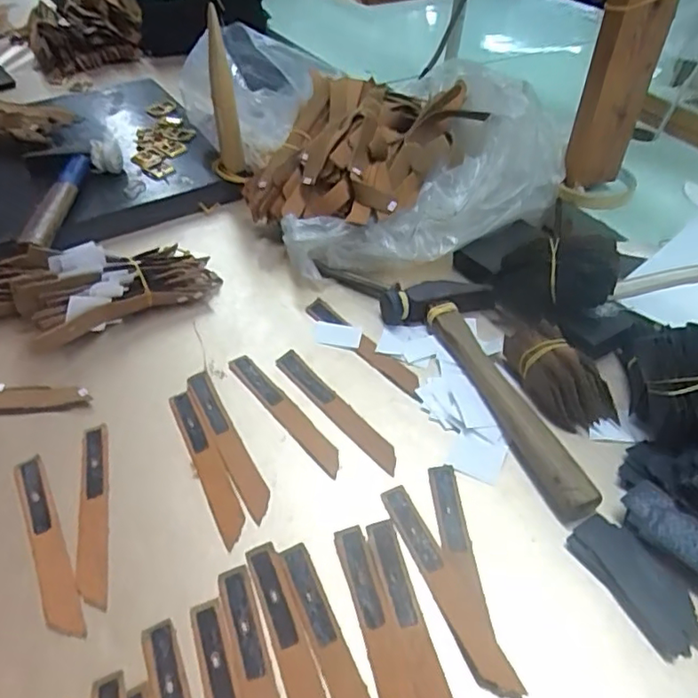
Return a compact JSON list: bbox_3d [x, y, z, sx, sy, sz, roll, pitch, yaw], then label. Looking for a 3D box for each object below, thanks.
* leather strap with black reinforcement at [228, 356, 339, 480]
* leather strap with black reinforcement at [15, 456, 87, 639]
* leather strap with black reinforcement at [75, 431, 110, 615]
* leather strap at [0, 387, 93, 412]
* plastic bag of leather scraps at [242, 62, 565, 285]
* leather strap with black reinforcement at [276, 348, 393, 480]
[{"bbox_3d":[-0.045,0.043,0.414,0.019,0.004,0.124,-30,51,-25],"label":"leather strap with black reinforcement"},{"bbox_3d":[-0.175,0.110,0.345,0.018,0.005,0.123,-22,48,-20],"label":"leather strap with black reinforcement"},{"bbox_3d":[-0.155,0.097,0.361,0.017,0.004,0.122,-12,46,-10],"label":"leather strap with black reinforcement"},{"bbox_3d":[-0.246,0.036,0.420,0.123,0.004,0.020,-3,54,-3],"label":"leather strap"},{"bbox_3d":[0.052,-0.168,0.559,0.289,0.098,0.216,-6,45,-4],"label":"plastic bag of leather scraps"},{"bbox_3d":[-0.009,0.040,0.414,0.018,0.004,0.124,-31,52,-27],"label":"leather strap with black reinforcement"}]

